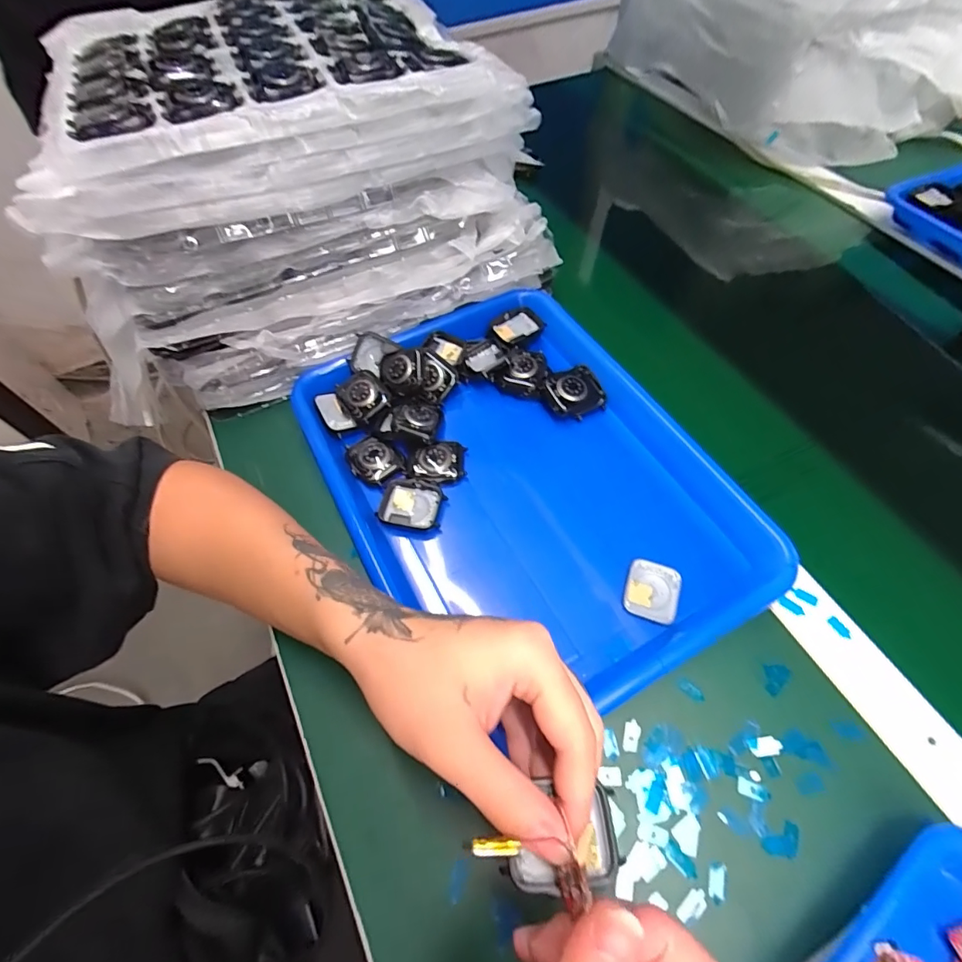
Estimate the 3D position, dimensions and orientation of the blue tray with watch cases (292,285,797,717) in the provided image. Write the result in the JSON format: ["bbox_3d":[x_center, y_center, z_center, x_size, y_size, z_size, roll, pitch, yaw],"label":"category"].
[{"bbox_3d":[0.028,-0.006,0.365,0.259,0.035,0.331,-26,61,-13],"label":"blue tray with watch cases"}]

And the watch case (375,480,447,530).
[{"bbox_3d":[-0.053,0.018,0.359,0.047,0.009,0.035,9,59,7],"label":"watch case"}]

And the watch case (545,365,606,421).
[{"bbox_3d":[0.077,-0.075,0.398,0.047,0.013,0.039,-17,60,-9],"label":"watch case"}]

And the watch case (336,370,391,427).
[{"bbox_3d":[-0.094,-0.067,0.396,0.036,0.021,0.044,-31,63,-16],"label":"watch case"}]

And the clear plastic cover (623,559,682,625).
[{"bbox_3d":[0.115,0.073,0.322,0.033,0.006,0.037,18,61,12],"label":"clear plastic cover"}]

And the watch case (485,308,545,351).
[{"bbox_3d":[0.030,-0.139,0.438,0.046,0.009,0.035,-32,63,-17],"label":"watch case"}]

